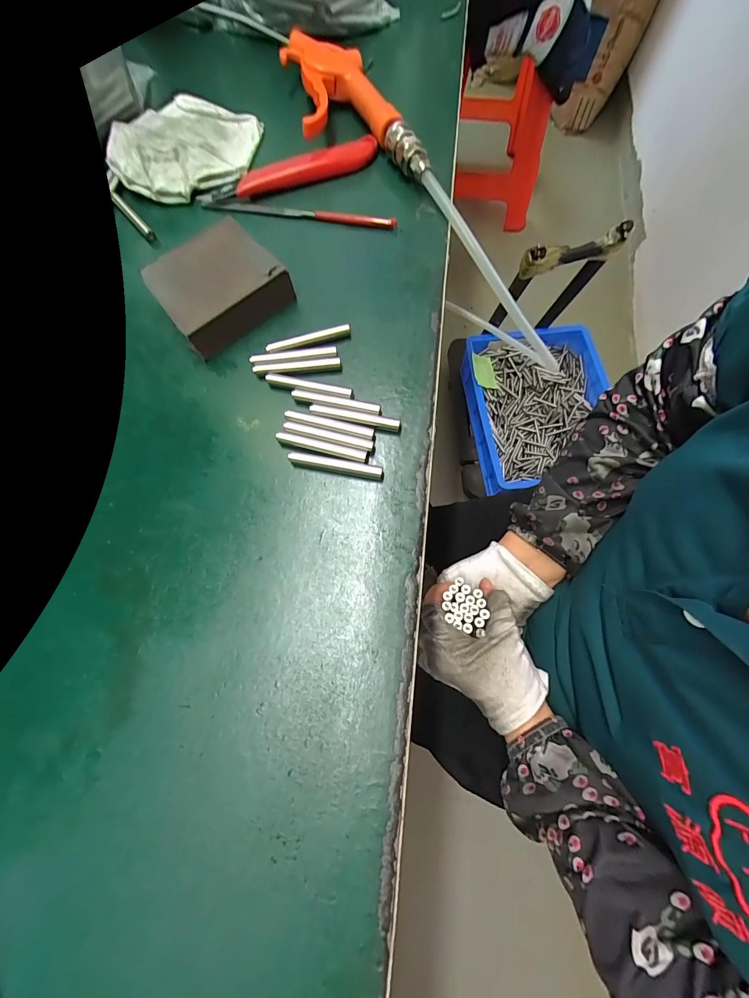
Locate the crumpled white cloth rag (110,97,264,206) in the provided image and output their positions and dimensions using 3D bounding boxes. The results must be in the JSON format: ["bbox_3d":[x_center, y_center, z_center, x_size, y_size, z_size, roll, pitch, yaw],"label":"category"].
[{"bbox_3d":[-0.153,-0.280,0.287,0.099,0.024,0.105,22,75,8],"label":"crumpled white cloth rag"}]

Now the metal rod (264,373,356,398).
[{"bbox_3d":[-0.043,-0.074,0.231,0.058,0.004,0.007,13,74,6],"label":"metal rod"}]

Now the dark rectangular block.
[{"bbox_3d":[-0.107,-0.145,0.245,0.077,0.030,0.060,-40,76,-10],"label":"dark rectangular block"}]

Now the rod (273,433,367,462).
[{"bbox_3d":[-0.033,-0.033,0.218,0.057,0.004,0.007,15,74,6],"label":"rod"}]

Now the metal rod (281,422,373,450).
[{"bbox_3d":[-0.029,-0.039,0.220,0.057,0.004,0.007,14,74,6],"label":"metal rod"}]

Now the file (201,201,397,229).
[{"bbox_3d":[-0.059,-0.222,0.279,0.152,0.008,0.007,10,73,5],"label":"file"}]

